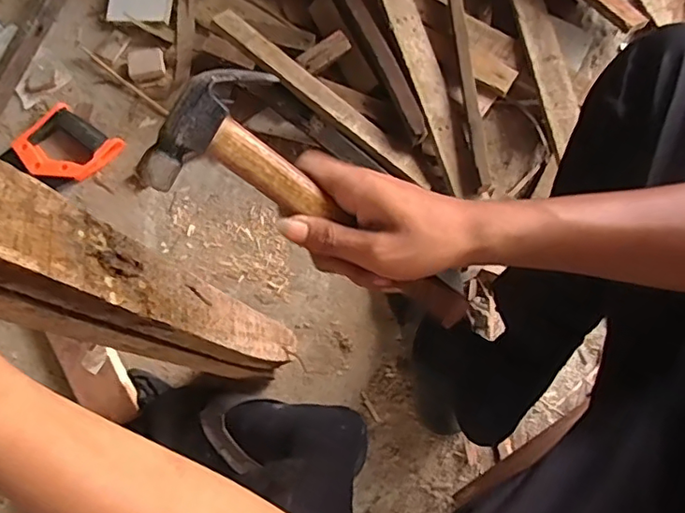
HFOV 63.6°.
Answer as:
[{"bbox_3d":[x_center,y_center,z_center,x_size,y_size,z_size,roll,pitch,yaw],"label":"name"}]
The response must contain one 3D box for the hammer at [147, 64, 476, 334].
[{"bbox_3d":[-0.012,-0.023,0.364,0.230,0.038,0.078,35,75,-25],"label":"hammer"}]

